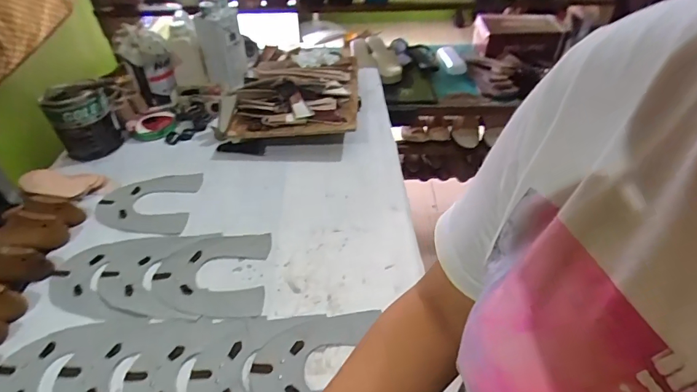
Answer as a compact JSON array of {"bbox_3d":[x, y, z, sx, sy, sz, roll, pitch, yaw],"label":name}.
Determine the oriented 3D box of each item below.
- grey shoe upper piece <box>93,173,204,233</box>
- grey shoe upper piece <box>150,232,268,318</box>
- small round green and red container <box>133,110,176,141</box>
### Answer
[{"bbox_3d":[-0.354,0.010,0.726,0.166,0.009,0.153,-2,43,-1],"label":"grey shoe upper piece"},{"bbox_3d":[-0.202,0.115,0.605,0.162,0.011,0.150,-3,42,-2],"label":"grey shoe upper piece"},{"bbox_3d":[-0.421,-0.152,0.900,0.083,0.028,0.078,-10,42,-10],"label":"small round green and red container"}]

